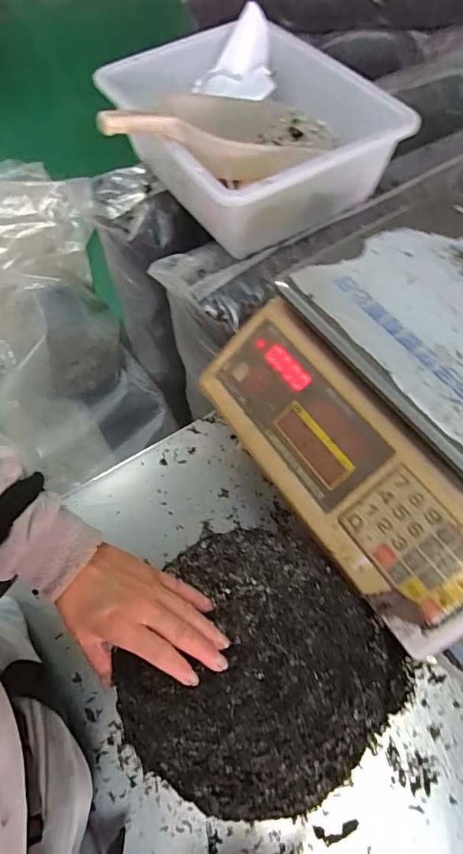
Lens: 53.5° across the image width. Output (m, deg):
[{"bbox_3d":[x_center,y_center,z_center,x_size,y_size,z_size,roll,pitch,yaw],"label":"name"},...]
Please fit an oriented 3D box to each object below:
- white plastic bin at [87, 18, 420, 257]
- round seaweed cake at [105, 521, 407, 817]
[{"bbox_3d":[0.012,-0.405,0.635,0.314,0.125,0.365,-29,64,-14],"label":"white plastic bin"},{"bbox_3d":[0.017,0.186,0.369,0.202,0.035,0.198,-1,61,1],"label":"round seaweed cake"}]

